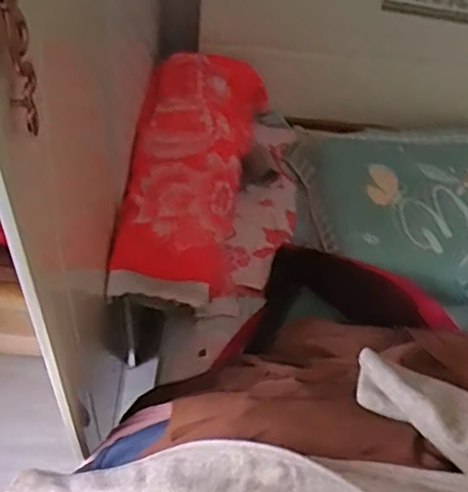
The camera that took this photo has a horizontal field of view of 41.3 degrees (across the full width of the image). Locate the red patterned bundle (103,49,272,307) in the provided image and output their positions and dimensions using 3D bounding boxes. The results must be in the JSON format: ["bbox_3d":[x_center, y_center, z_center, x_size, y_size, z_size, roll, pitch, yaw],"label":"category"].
[{"bbox_3d":[-0.084,-0.139,1.194,0.217,0.197,0.535,10,50,2],"label":"red patterned bundle"}]

